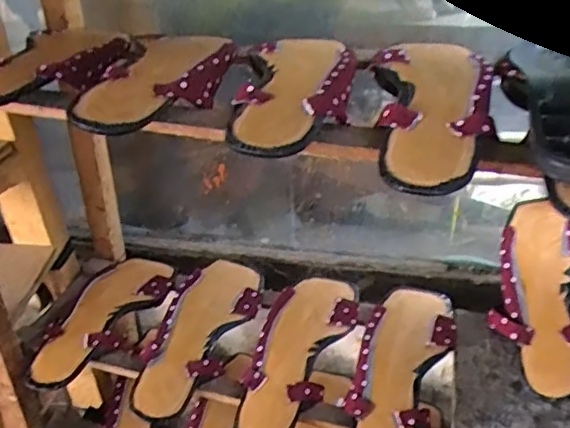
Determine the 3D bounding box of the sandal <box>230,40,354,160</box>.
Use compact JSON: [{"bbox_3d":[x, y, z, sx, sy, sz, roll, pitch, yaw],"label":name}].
[{"bbox_3d":[0.010,-0.100,0.462,0.086,0.023,0.201,1,32,7],"label":"sandal"}]

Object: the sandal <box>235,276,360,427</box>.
[{"bbox_3d":[0.013,0.151,0.626,0.089,0.042,0.213,9,33,18],"label":"sandal"}]

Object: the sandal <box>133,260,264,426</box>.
[{"bbox_3d":[-0.096,0.133,0.647,0.091,0.033,0.214,6,32,14],"label":"sandal"}]

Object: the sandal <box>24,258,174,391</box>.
[{"bbox_3d":[-0.213,0.116,0.689,0.082,0.034,0.239,12,34,22],"label":"sandal"}]

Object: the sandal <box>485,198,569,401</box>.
[{"bbox_3d":[0.277,0.080,0.625,0.094,0.026,0.223,6,59,13],"label":"sandal"}]

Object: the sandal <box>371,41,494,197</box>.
[{"bbox_3d":[0.115,-0.083,0.442,0.086,0.030,0.217,1,32,6],"label":"sandal"}]

